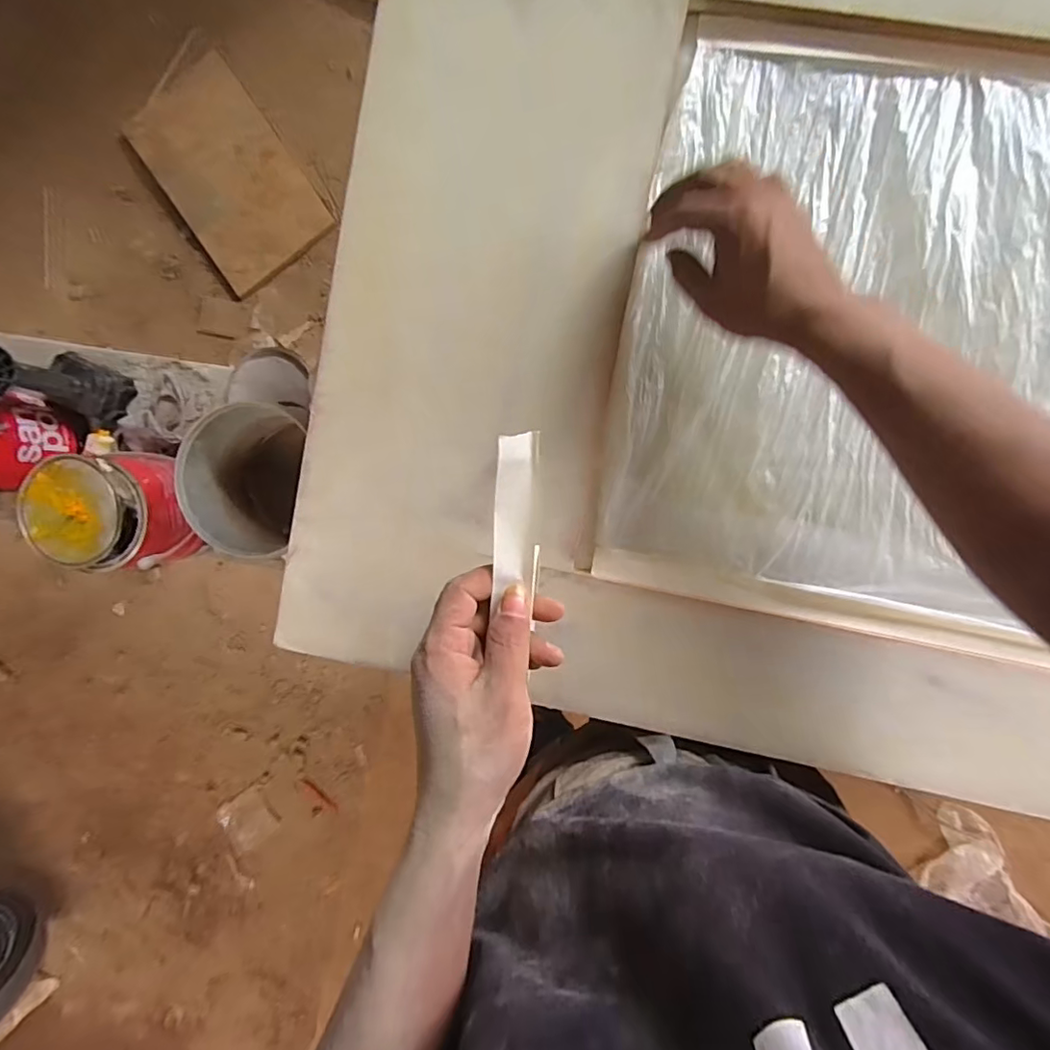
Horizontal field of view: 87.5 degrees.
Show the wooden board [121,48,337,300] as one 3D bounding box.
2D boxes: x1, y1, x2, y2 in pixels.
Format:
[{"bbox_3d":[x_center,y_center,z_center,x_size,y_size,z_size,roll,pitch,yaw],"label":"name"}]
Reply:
[{"bbox_3d":[-0.725,-0.842,1.315,0.320,0.039,0.536,-37,89,14],"label":"wooden board"}]

